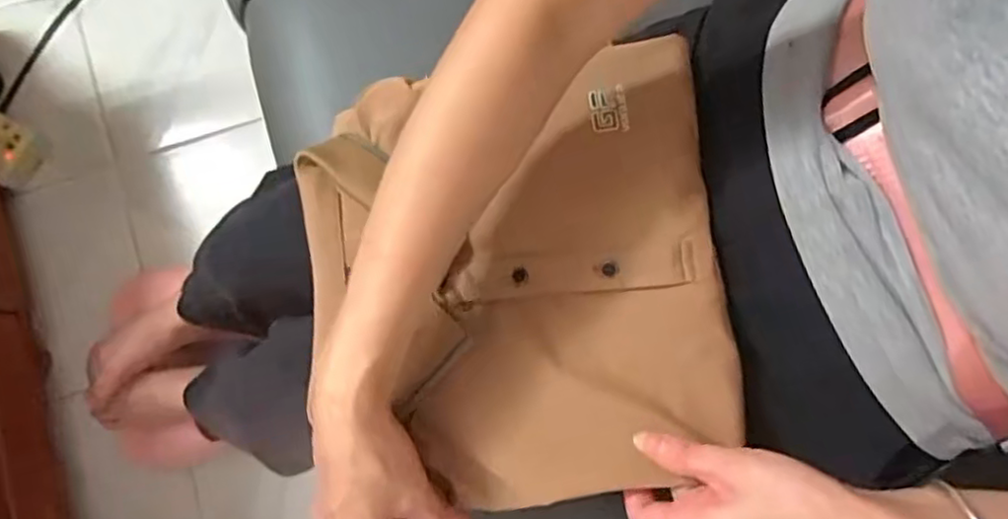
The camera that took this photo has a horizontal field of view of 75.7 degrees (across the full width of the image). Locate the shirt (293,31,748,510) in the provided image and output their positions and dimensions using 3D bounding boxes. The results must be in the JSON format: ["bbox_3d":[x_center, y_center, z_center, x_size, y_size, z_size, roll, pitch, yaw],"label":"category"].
[{"bbox_3d":[0.004,0.006,0.399,0.247,0.032,0.266,-6,79,-2],"label":"shirt"}]

